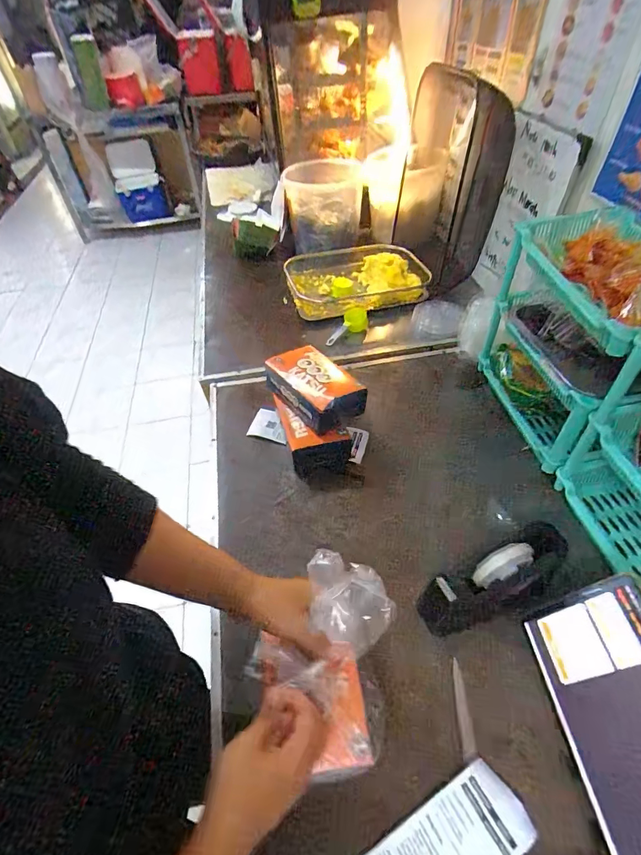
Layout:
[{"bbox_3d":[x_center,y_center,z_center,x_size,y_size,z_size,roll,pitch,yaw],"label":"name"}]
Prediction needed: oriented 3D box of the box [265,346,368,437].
[{"bbox_3d":[-0.006,-0.070,0.762,0.108,0.067,0.189,-34,55,-25],"label":"box"}]

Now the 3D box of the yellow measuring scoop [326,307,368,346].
[{"bbox_3d":[0.072,-0.249,1.032,0.067,0.023,0.142,21,52,21],"label":"yellow measuring scoop"}]

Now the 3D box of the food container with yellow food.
[{"bbox_3d":[0.095,-0.408,1.135,0.360,0.080,0.249,-6,48,-2],"label":"food container with yellow food"}]

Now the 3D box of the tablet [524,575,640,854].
[{"bbox_3d":[0.327,0.307,0.440,0.008,0.149,0.241,23,41,-28],"label":"tablet"}]

